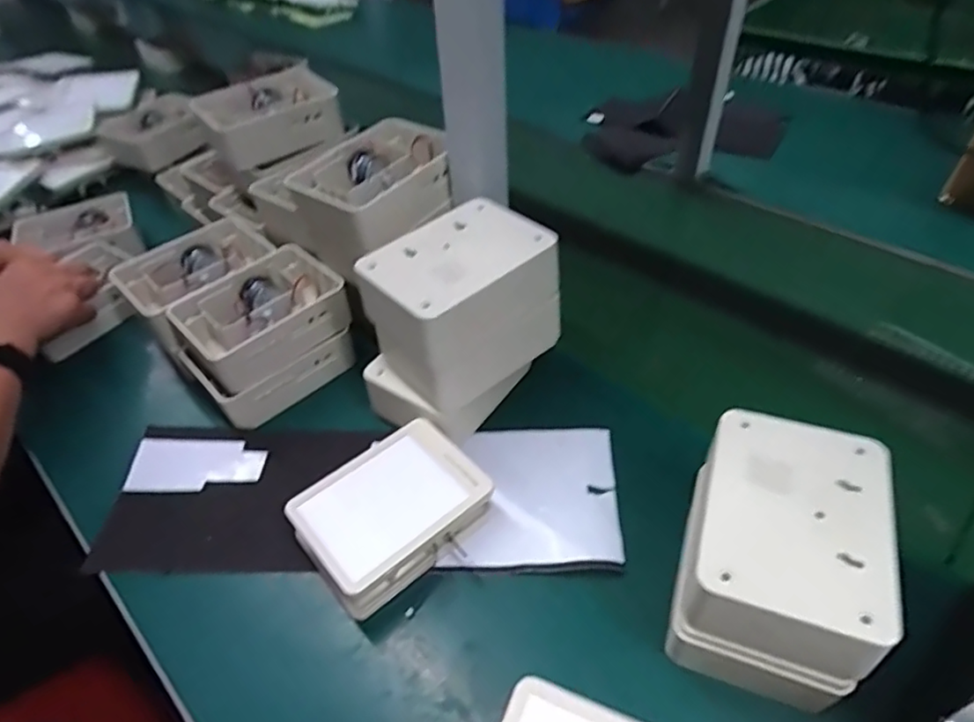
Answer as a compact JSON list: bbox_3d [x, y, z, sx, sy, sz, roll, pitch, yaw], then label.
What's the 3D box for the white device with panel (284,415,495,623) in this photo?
[{"bbox_3d":[-0.075,0.119,0.480,0.140,0.046,0.099,-34,51,-27],"label":"white device with panel"}]

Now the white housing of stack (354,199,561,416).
[{"bbox_3d":[-0.021,-0.051,0.513,0.134,0.110,0.101,-32,50,-26],"label":"white housing of stack"}]

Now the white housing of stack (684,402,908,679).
[{"bbox_3d":[0.186,0.111,0.373,0.109,0.050,0.155,14,47,18],"label":"white housing of stack"}]

